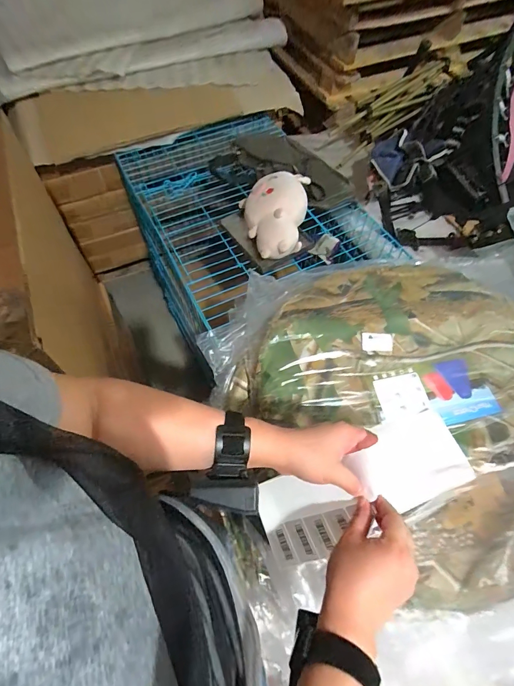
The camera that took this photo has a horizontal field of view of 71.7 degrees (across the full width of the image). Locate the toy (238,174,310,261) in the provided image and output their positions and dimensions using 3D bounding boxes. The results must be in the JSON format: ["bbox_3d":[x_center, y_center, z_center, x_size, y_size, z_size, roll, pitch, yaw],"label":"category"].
[{"bbox_3d":[0.042,-0.314,0.883,0.170,0.128,0.215,1,59,1],"label":"toy"}]

